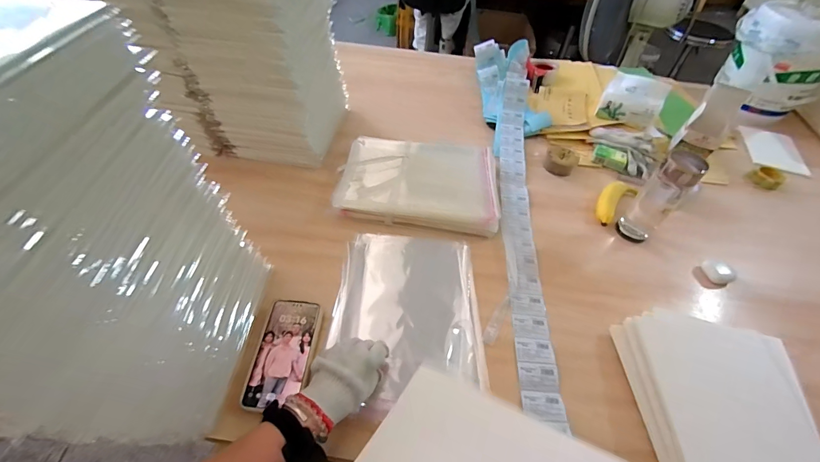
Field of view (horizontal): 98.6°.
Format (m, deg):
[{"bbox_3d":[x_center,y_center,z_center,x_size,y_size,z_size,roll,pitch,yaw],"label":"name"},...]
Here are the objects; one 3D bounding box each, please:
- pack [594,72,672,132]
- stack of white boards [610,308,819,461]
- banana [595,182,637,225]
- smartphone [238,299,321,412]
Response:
[{"bbox_3d":[0.587,-0.342,0.933,0.144,0.097,0.081,25,54,17],"label":"pack"},{"bbox_3d":[0.439,0.251,0.491,0.226,0.072,0.277,4,51,0],"label":"stack of white boards"},{"bbox_3d":[0.444,-0.069,0.770,0.151,0.029,0.053,-35,60,-27],"label":"banana"},{"bbox_3d":[-0.188,0.179,0.528,0.079,0.014,0.160,6,51,1],"label":"smartphone"}]

